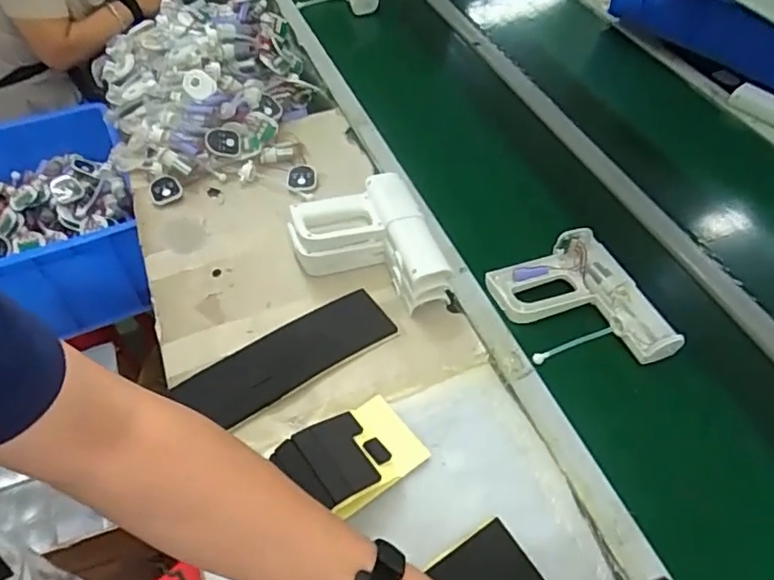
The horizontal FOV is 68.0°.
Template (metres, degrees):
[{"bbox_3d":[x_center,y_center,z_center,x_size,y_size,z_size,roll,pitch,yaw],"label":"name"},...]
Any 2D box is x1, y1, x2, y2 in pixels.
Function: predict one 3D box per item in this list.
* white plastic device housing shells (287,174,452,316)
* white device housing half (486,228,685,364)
[{"bbox_3d":[-0.031,-0.056,0.834,0.193,0.087,0.208,-13,52,-11],"label":"white plastic device housing shells"},{"bbox_3d":[0.265,0.026,0.795,0.168,0.063,0.210,-20,54,-14],"label":"white device housing half"}]

